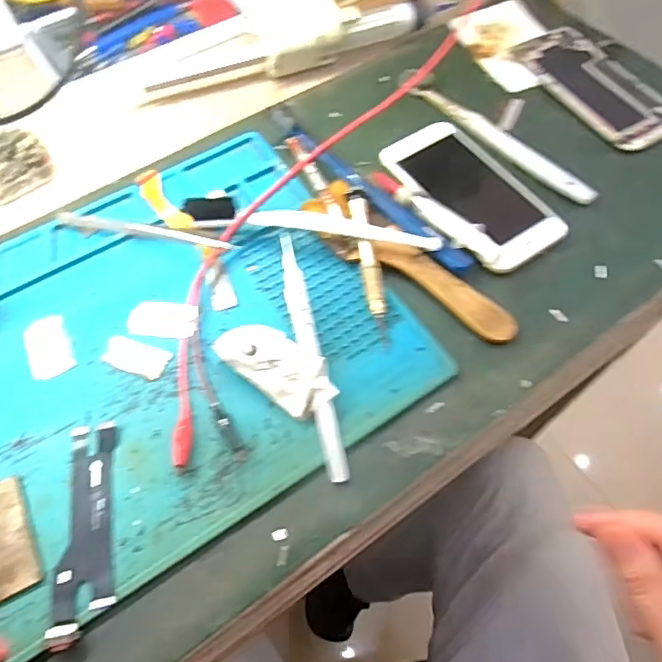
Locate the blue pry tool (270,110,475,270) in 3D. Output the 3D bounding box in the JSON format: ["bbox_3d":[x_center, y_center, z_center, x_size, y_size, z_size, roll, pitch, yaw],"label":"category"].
[{"bbox_3d":[0.025,-0.103,0.391,0.022,0.018,0.182,-41,70,-20],"label":"blue pry tool"}]

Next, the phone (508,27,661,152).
[{"bbox_3d":[0.221,-0.204,0.469,0.070,0.013,0.145,-24,65,-13],"label":"phone"}]

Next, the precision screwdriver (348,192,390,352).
[{"bbox_3d":[0.026,-0.046,0.363,0.013,0.015,0.111,-7,62,-4],"label":"precision screwdriver"}]

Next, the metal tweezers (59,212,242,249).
[{"bbox_3d":[-0.128,-0.070,0.383,0.127,0.010,0.013,12,63,6],"label":"metal tweezers"}]

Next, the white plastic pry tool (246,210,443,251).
[{"bbox_3d":[0.009,-0.070,0.378,0.128,0.012,0.016,10,62,5],"label":"white plastic pry tool"}]

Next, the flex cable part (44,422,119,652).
[{"bbox_3d":[-0.127,0.102,0.293,0.028,0.006,0.110,-5,62,-3],"label":"flex cable part"}]

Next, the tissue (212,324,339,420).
[{"bbox_3d":[-0.032,0.020,0.331,0.073,0.016,0.036,36,67,17],"label":"tissue"}]

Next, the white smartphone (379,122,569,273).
[{"bbox_3d":[0.098,-0.101,0.401,0.075,0.014,0.136,-30,66,-15],"label":"white smartphone"}]

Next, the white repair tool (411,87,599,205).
[{"bbox_3d":[0.133,-0.148,0.435,0.015,0.012,0.166,-39,69,-19],"label":"white repair tool"}]

